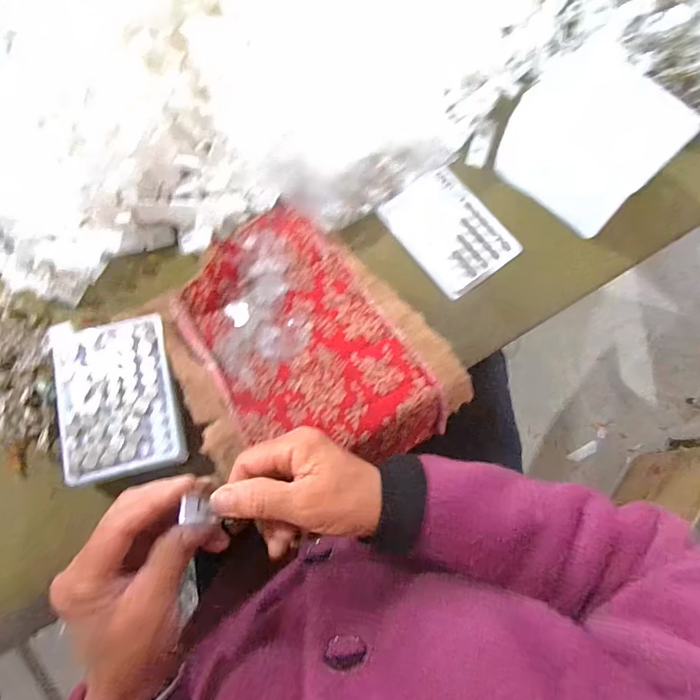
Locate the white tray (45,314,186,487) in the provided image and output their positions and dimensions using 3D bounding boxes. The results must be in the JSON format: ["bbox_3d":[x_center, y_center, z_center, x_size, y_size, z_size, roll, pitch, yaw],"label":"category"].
[{"bbox_3d":[-0.208,0.036,0.384,0.101,0.018,0.147,-15,76,-5],"label":"white tray"}]

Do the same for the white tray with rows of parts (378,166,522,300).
[{"bbox_3d":[0.103,-0.124,0.455,0.092,0.010,0.126,-37,79,-10],"label":"white tray with rows of parts"}]

